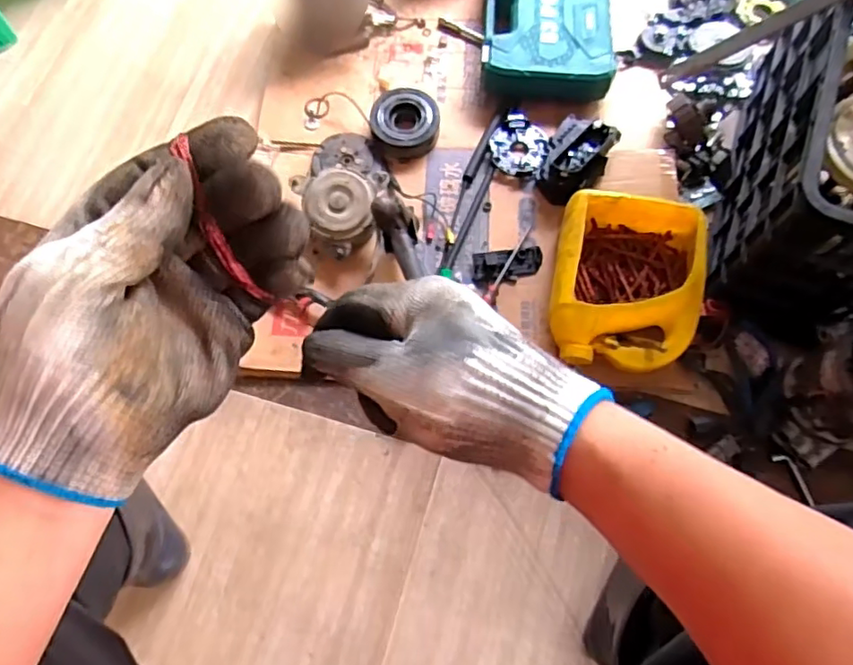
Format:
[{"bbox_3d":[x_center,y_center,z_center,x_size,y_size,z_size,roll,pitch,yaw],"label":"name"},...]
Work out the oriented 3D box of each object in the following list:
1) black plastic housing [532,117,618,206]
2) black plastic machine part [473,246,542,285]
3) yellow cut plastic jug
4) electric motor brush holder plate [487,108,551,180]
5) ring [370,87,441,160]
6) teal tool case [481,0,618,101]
[{"bbox_3d":[0.201,-0.236,0.835,0.085,0.069,0.124,33,76,12],"label":"black plastic housing"},{"bbox_3d":[0.111,-0.093,0.816,0.091,0.019,0.046,-5,71,0],"label":"black plastic machine part"},{"bbox_3d":[0.249,-0.060,0.759,0.169,0.089,0.215,10,72,5],"label":"yellow cut plastic jug"},{"bbox_3d":[0.135,-0.274,0.877,0.083,0.022,0.101,7,72,4],"label":"electric motor brush holder plate"},{"bbox_3d":[-0.030,-0.316,0.898,0.096,0.037,0.101,0,72,1],"label":"ring"},{"bbox_3d":[0.181,-0.461,0.915,0.187,0.069,0.227,3,72,3],"label":"teal tool case"}]

